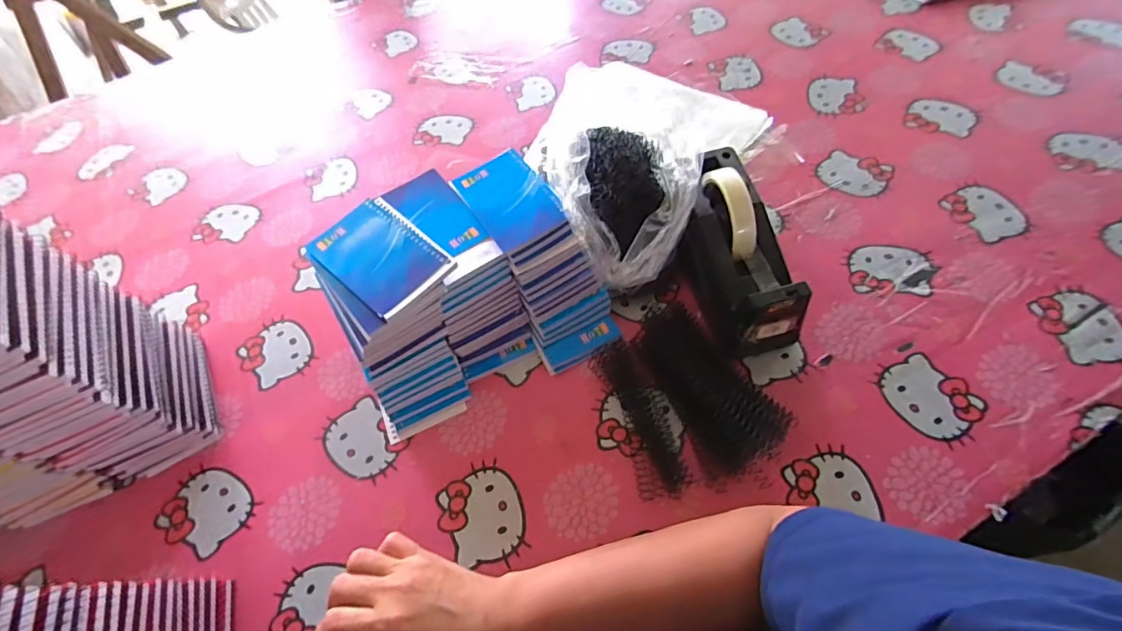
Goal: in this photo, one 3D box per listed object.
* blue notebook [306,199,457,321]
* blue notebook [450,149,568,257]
[{"bbox_3d":[-0.172,-0.060,0.469,0.134,0.007,0.082,38,69,25],"label":"blue notebook"},{"bbox_3d":[-0.054,-0.123,0.520,0.078,0.014,0.130,-30,60,-12],"label":"blue notebook"}]

